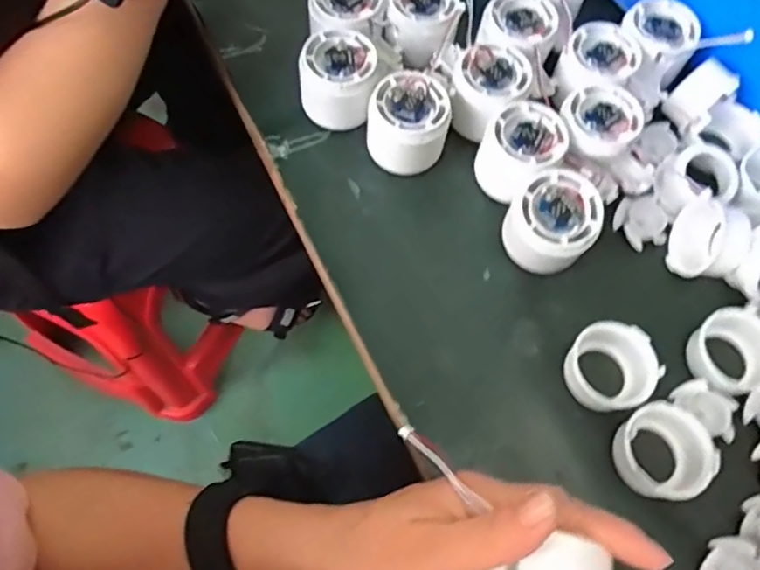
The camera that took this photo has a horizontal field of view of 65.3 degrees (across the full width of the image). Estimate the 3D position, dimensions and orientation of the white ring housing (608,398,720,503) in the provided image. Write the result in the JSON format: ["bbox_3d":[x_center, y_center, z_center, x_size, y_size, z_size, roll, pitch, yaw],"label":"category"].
[{"bbox_3d":[0.175,0.105,0.368,0.053,0.024,0.056,1,67,-2],"label":"white ring housing"}]

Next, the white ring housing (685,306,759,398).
[{"bbox_3d":[0.238,0.046,0.398,0.057,0.021,0.054,1,67,-2],"label":"white ring housing"}]

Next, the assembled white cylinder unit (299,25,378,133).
[{"bbox_3d":[-0.032,-0.155,0.454,0.055,0.050,0.057,1,67,-2],"label":"assembled white cylinder unit"}]

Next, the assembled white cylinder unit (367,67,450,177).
[{"bbox_3d":[0.021,-0.119,0.441,0.057,0.049,0.058,1,67,-2],"label":"assembled white cylinder unit"}]

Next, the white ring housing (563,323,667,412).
[{"bbox_3d":[0.151,0.054,0.389,0.052,0.025,0.054,1,67,-2],"label":"white ring housing"}]

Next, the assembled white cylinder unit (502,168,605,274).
[{"bbox_3d":[0.116,-0.038,0.407,0.056,0.053,0.061,1,67,-2],"label":"assembled white cylinder unit"}]

